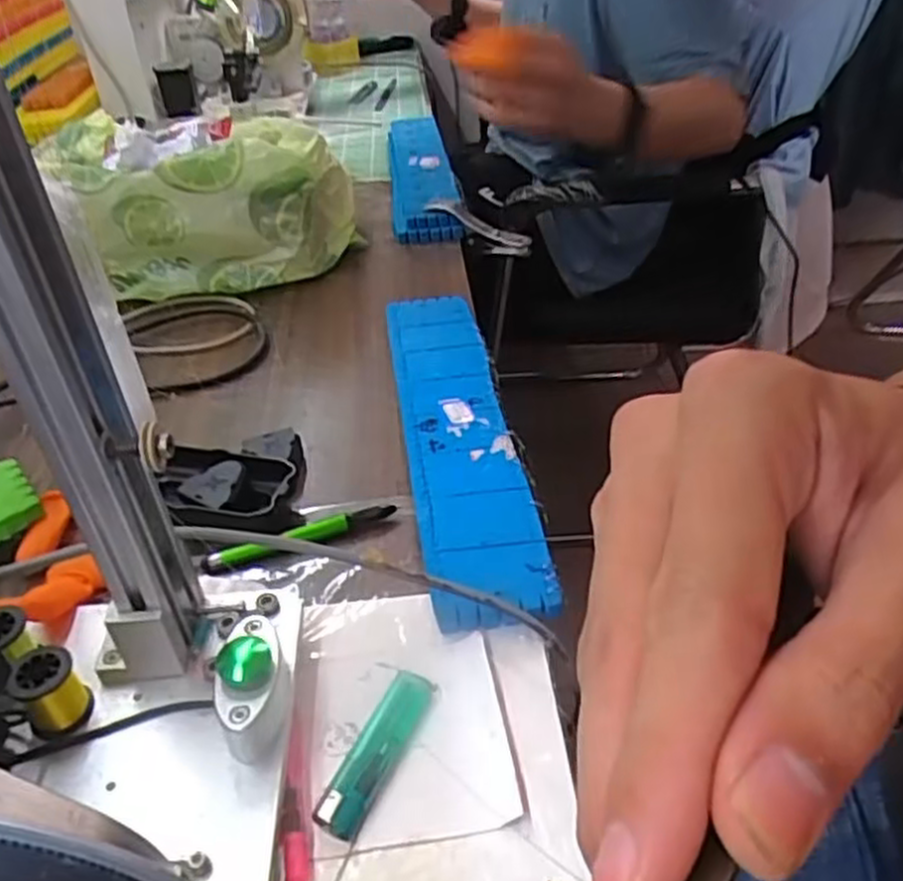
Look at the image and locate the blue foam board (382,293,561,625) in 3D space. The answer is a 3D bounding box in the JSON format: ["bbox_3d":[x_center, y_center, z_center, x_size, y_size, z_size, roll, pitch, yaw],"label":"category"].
[{"bbox_3d":[0.003,-0.011,0.536,0.071,0.018,0.340,-7,38,-5],"label":"blue foam board"}]

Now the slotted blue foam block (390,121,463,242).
[{"bbox_3d":[-0.036,-0.322,0.915,0.073,0.033,0.316,-5,38,-2],"label":"slotted blue foam block"}]

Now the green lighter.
[{"bbox_3d":[-0.033,0.138,0.349,0.019,0.012,0.080,16,41,23],"label":"green lighter"}]

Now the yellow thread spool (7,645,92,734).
[{"bbox_3d":[-0.177,0.110,0.343,0.025,0.032,0.021,-28,44,-28],"label":"yellow thread spool"}]

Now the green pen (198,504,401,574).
[{"bbox_3d":[-0.090,0.057,0.461,0.116,0.012,0.014,-17,39,-16],"label":"green pen"}]

